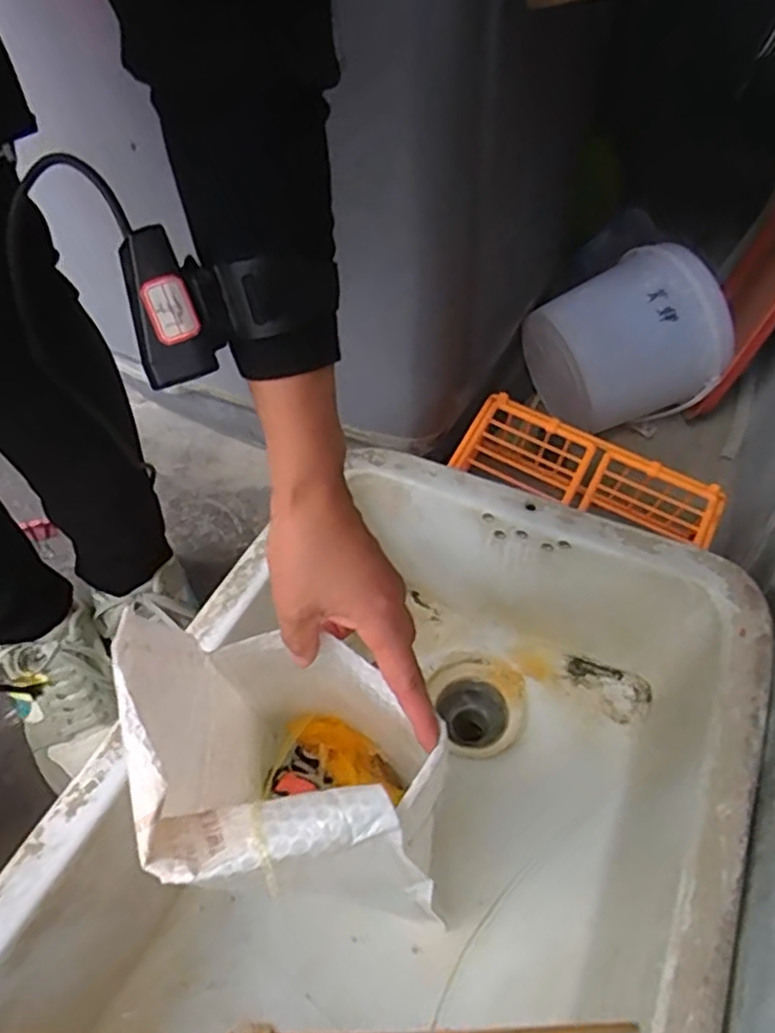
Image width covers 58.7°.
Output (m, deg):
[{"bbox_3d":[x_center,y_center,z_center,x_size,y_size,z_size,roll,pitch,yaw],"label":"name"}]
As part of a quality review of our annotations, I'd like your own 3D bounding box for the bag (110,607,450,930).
[{"bbox_3d":[-0.054,0.145,0.418,0.144,0.215,0.141,-12,52,-8],"label":"bag"}]

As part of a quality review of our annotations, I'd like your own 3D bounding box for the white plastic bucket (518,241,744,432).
[{"bbox_3d":[0.289,-0.216,0.857,0.175,0.173,0.182,-18,53,-13],"label":"white plastic bucket"}]

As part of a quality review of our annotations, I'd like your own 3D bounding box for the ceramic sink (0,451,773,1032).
[{"bbox_3d":[0.013,0.244,0.501,0.392,0.197,0.564,20,54,17],"label":"ceramic sink"}]

